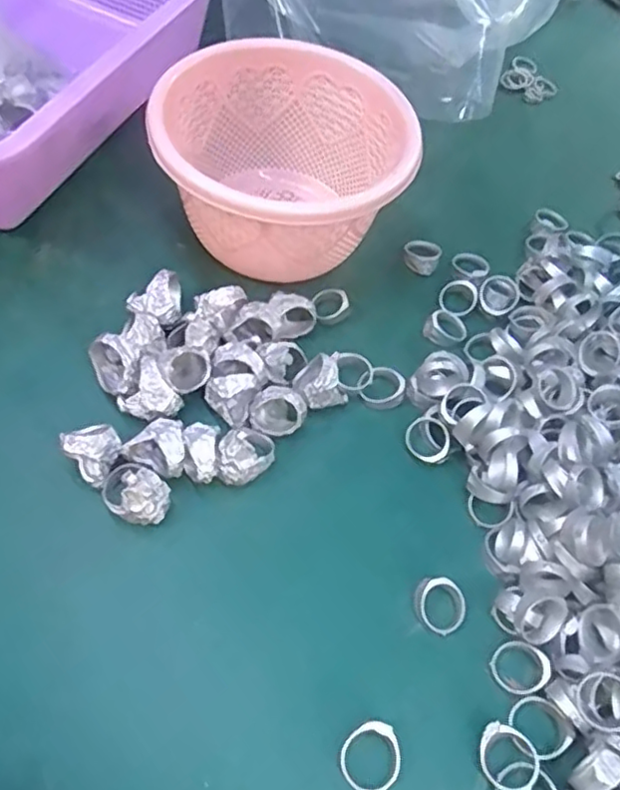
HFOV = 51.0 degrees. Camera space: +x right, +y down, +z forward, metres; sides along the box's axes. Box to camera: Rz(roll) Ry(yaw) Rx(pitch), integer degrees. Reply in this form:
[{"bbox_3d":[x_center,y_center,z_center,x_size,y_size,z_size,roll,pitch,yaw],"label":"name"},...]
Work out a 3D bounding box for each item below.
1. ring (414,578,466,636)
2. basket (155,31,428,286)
[{"bbox_3d":[0.063,0.100,0.311,0.022,0.014,0.026,-38,70,-26],"label":"ring"},{"bbox_3d":[-0.013,-0.138,0.398,0.143,0.085,0.139,3,58,-6],"label":"basket"}]

